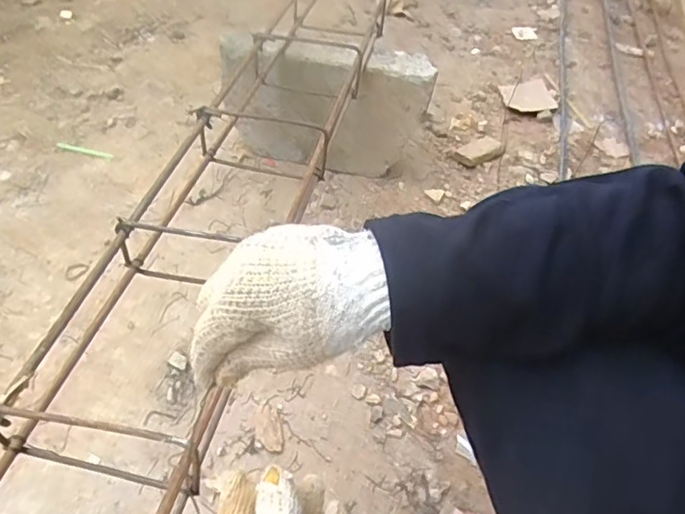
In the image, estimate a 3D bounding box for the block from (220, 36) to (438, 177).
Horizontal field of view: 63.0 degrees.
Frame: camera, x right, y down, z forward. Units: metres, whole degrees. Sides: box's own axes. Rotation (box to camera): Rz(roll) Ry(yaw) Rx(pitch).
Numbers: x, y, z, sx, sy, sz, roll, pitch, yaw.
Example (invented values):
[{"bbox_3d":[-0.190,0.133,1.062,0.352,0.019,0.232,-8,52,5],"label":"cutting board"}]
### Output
[{"bbox_3d":[-0.028,-0.240,0.897,0.321,0.215,0.069,12,46,7],"label":"block"}]

